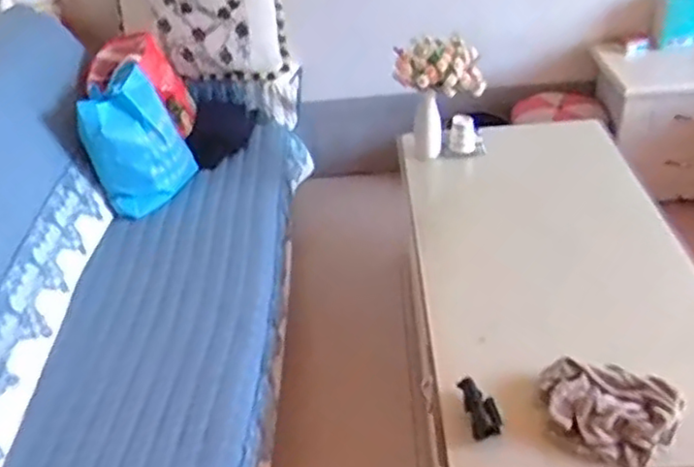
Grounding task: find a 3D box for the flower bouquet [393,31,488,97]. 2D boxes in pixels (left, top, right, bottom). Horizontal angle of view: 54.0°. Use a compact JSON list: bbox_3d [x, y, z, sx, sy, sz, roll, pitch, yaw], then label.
[{"bbox_3d":[0.180,-0.346,1.398,0.190,0.100,0.084,21,45,30],"label":"flower bouquet"}]

